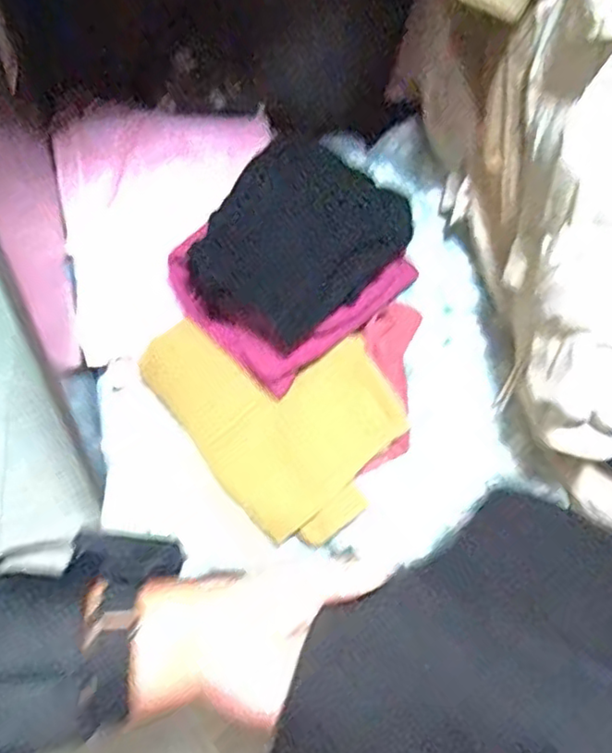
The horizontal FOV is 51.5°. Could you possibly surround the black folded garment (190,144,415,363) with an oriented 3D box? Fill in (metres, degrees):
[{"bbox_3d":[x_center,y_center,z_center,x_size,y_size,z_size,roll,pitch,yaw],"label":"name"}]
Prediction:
[{"bbox_3d":[-0.013,-0.175,0.855,0.216,0.103,0.271,39,98,8],"label":"black folded garment"}]

